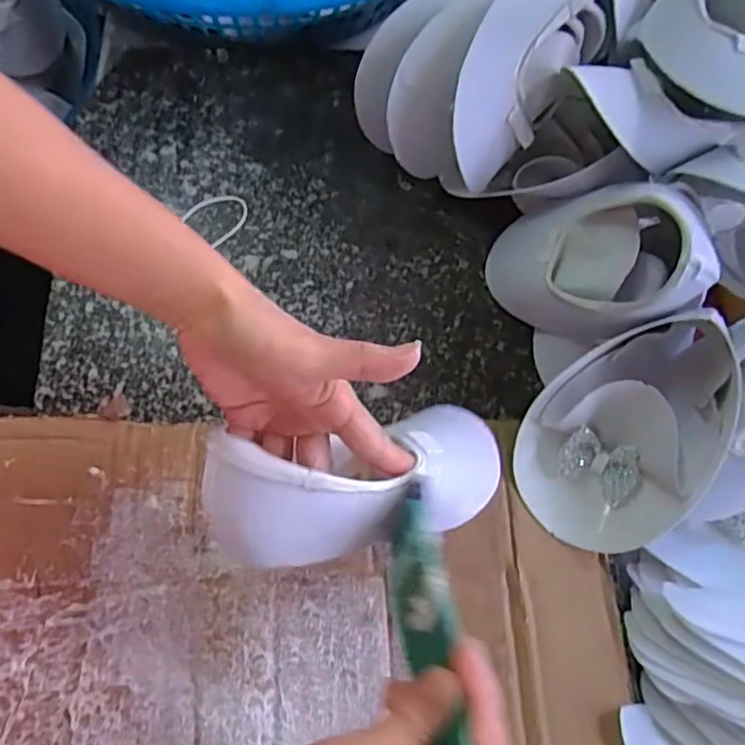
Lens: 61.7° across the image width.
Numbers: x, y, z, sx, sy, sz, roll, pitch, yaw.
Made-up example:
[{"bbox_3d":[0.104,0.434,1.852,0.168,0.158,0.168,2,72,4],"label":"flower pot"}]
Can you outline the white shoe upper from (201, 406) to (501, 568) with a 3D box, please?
[{"bbox_3d":[0.000,0.054,0.325,0.168,0.041,0.068,-8,69,-28],"label":"white shoe upper"}]

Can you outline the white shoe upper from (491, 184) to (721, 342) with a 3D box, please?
[{"bbox_3d":[0.139,-0.076,0.412,0.081,0.126,0.123,-18,72,-9],"label":"white shoe upper"}]

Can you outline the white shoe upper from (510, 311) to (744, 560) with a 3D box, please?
[{"bbox_3d":[0.169,0.036,0.406,0.154,0.062,0.104,-45,76,17],"label":"white shoe upper"}]

